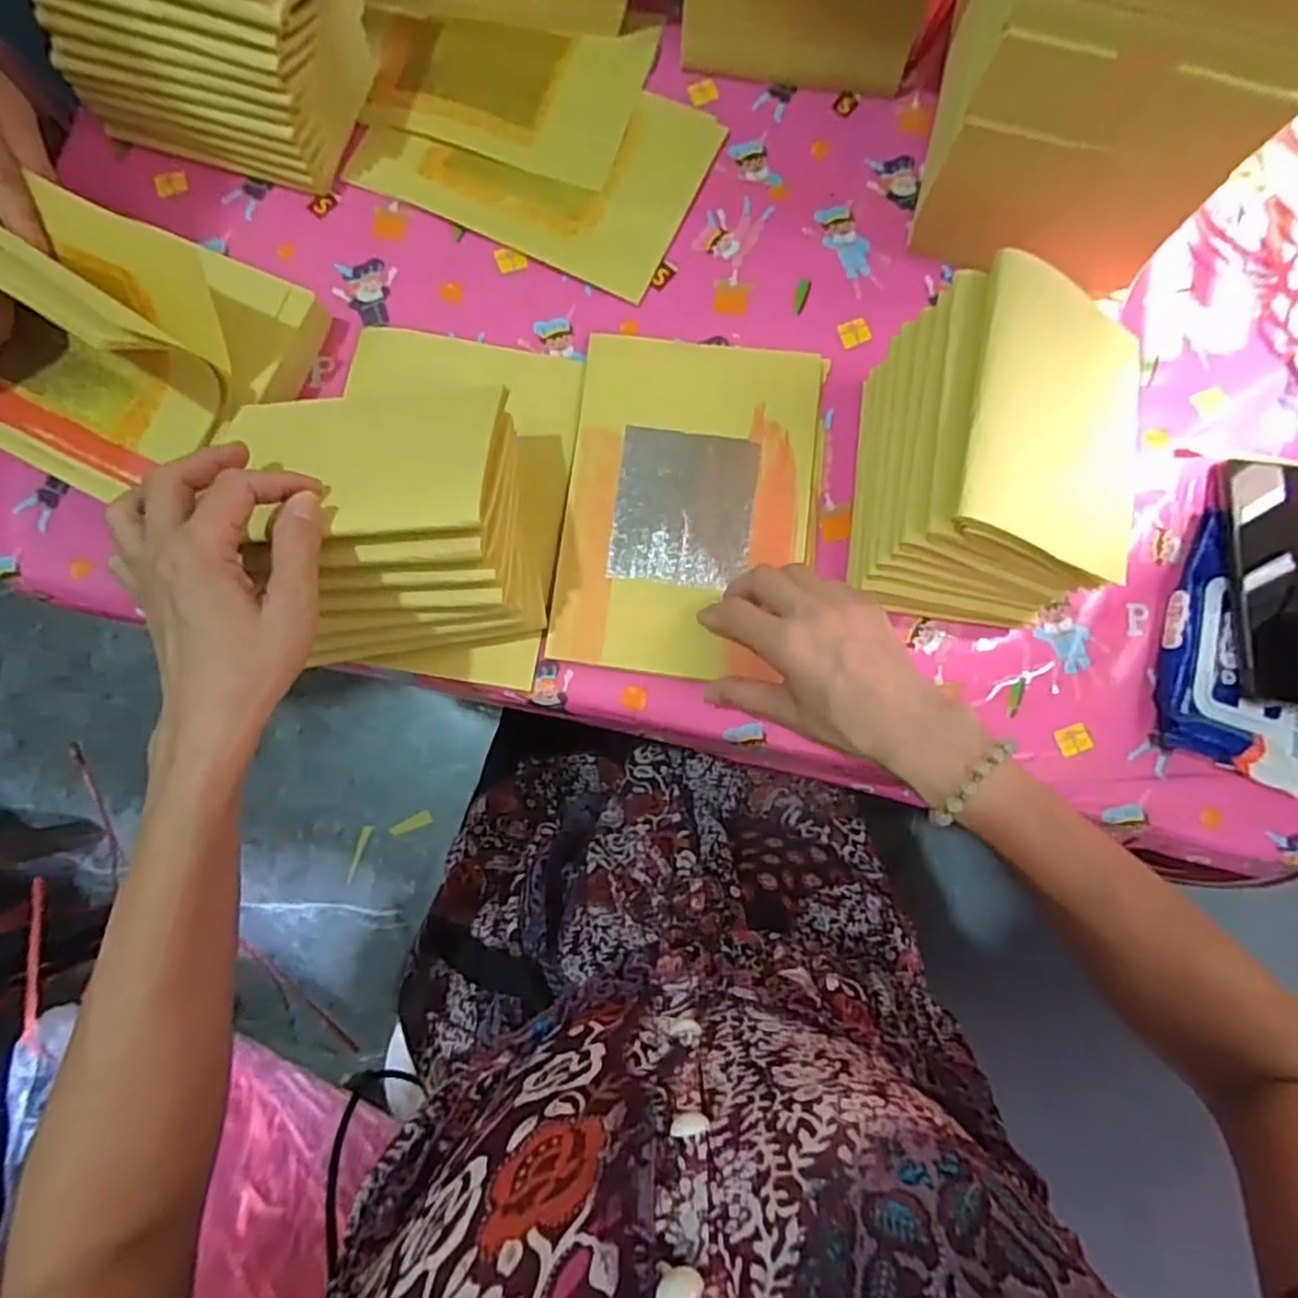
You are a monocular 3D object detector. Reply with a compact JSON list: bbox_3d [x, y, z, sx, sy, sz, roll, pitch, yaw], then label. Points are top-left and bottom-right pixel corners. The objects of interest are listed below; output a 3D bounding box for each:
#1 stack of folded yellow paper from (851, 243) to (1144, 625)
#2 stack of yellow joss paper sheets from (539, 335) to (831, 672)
[{"bbox_3d":[0.210,-0.117,0.417,0.137,0.107,0.176,7,82,1],"label":"stack of folded yellow paper"},{"bbox_3d":[0.030,-0.099,0.464,0.165,0.015,0.232,6,82,1],"label":"stack of yellow joss paper sheets"}]

